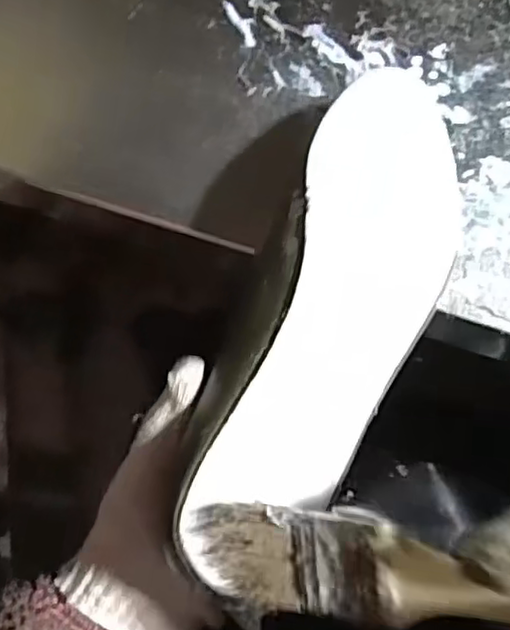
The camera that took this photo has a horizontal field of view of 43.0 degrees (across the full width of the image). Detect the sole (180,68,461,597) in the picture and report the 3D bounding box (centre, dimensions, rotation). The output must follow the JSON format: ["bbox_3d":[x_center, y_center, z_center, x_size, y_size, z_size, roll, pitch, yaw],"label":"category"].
[{"bbox_3d":[0.042,-0.010,0.285,0.073,0.024,0.249,21,69,7],"label":"sole"}]

